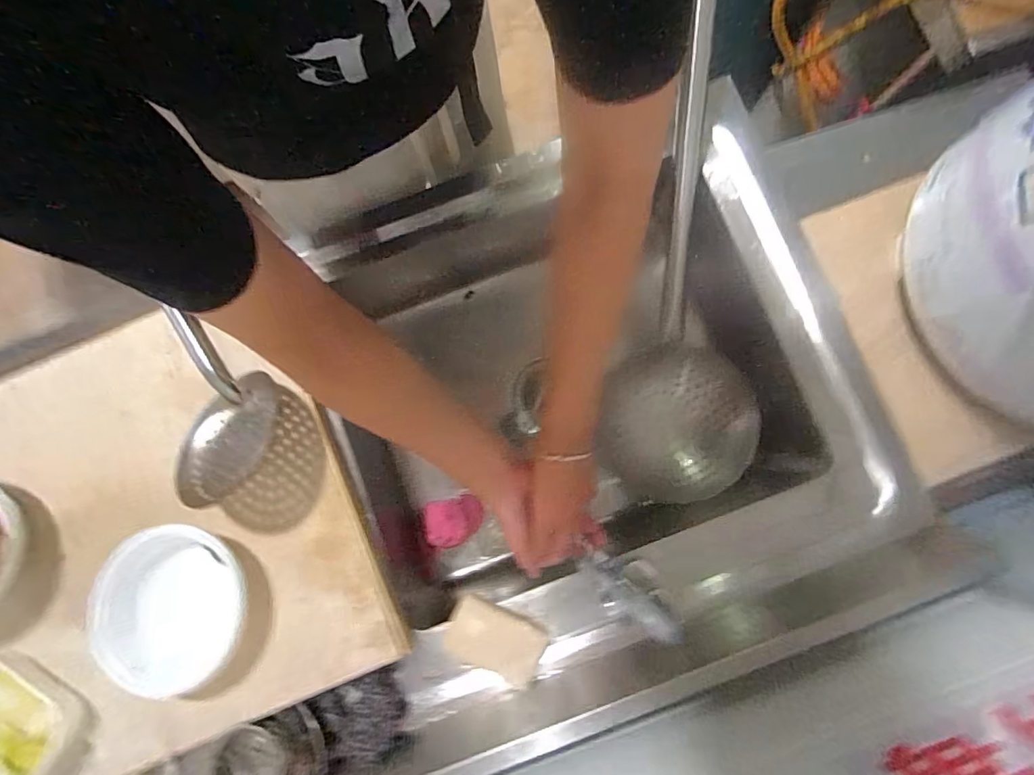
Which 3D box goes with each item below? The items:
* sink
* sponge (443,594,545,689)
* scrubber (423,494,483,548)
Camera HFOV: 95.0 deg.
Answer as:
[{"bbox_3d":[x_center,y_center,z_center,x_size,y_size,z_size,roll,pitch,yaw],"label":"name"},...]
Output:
[{"bbox_3d":[0.078,0.000,0.635,0.614,0.199,0.560,-18,83,-1],"label":"sink"},{"bbox_3d":[-0.024,0.263,0.492,0.098,0.017,0.059,22,84,4],"label":"sponge"},{"bbox_3d":[-0.090,0.189,0.671,0.081,0.021,0.063,-12,83,0],"label":"scrubber"}]

